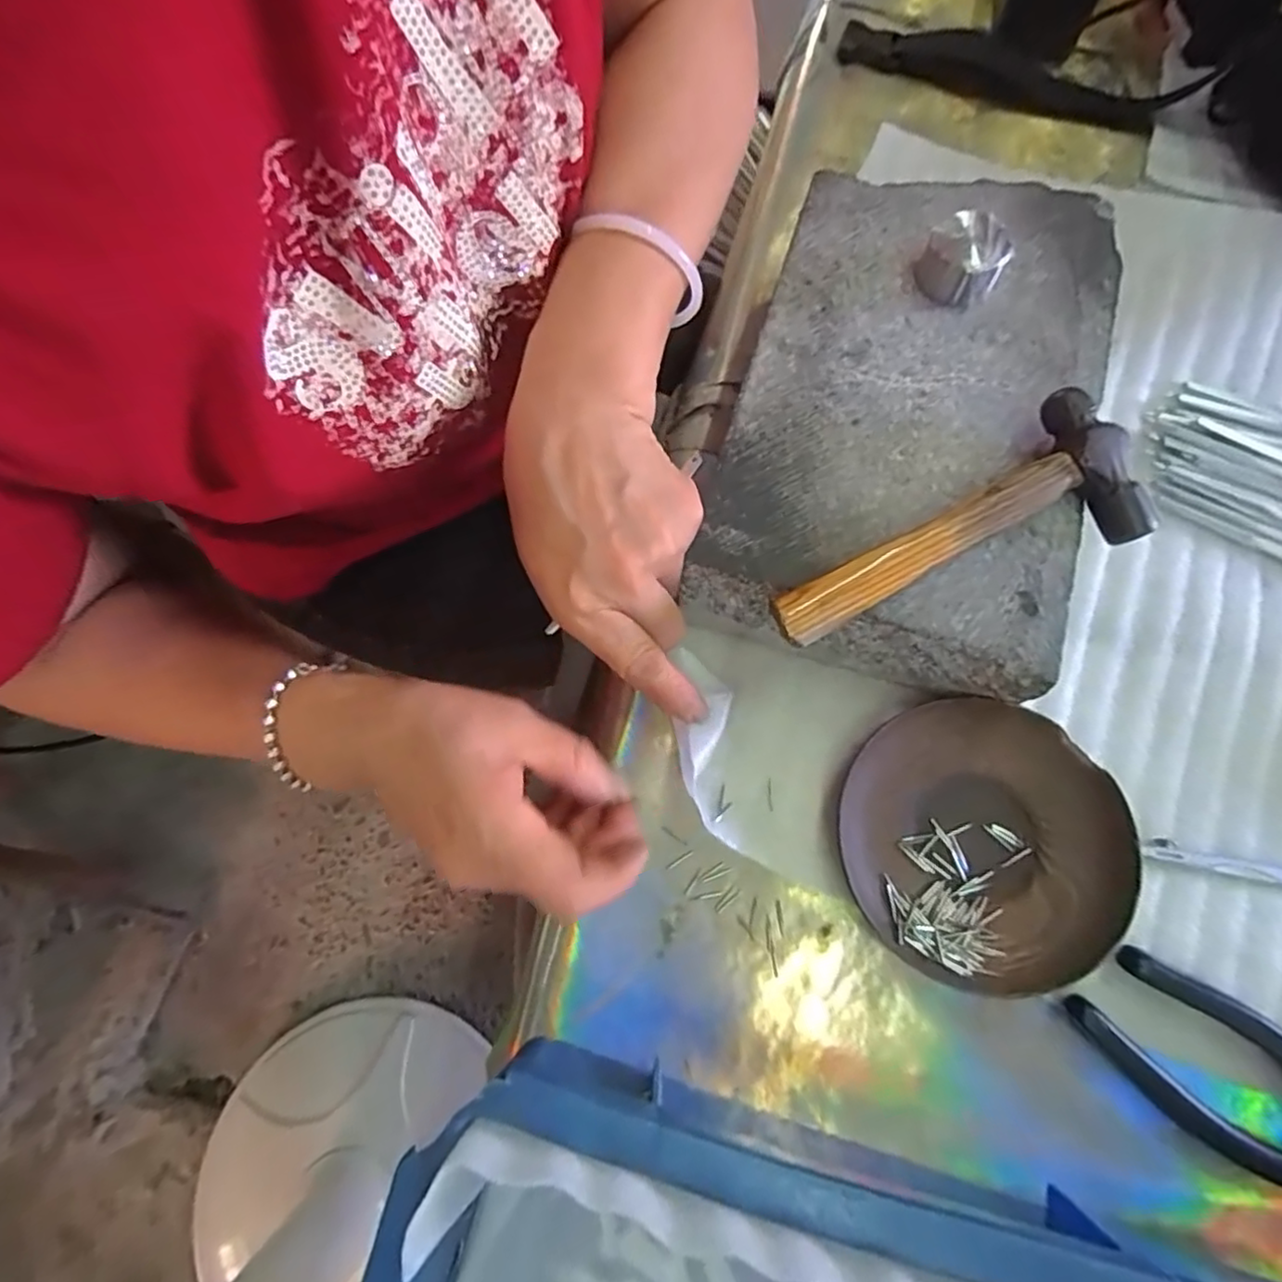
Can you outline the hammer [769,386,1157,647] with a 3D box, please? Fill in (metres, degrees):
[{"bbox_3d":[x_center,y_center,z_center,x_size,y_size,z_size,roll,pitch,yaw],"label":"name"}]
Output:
[{"bbox_3d":[0.122,-0.037,0.242,0.149,0.019,0.059,-29,75,-7],"label":"hammer"}]

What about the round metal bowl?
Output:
[{"bbox_3d":[0.144,0.084,0.268,0.117,0.015,0.112,0,73,1],"label":"round metal bowl"}]

